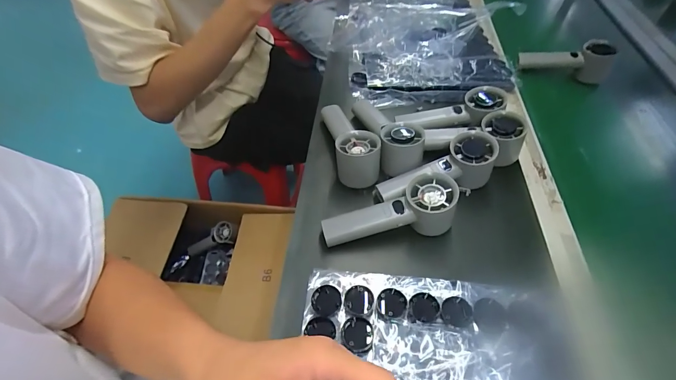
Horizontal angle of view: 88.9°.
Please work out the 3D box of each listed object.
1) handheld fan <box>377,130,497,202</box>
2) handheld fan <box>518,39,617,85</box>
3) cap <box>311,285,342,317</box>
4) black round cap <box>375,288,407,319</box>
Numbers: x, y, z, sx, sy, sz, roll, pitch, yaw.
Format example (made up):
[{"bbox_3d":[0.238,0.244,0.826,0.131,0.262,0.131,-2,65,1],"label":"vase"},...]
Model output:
[{"bbox_3d":[0.125,-0.024,0.442,0.157,0.055,0.062,-18,55,-2],"label":"handheld fan"},{"bbox_3d":[0.419,-0.244,0.645,0.171,0.063,0.051,4,51,-1],"label":"handheld fan"},{"bbox_3d":[-0.012,0.113,0.348,0.029,0.011,0.031,2,51,-2],"label":"cap"},{"bbox_3d":[0.053,0.111,0.339,0.029,0.008,0.029,-3,44,9],"label":"black round cap"}]

